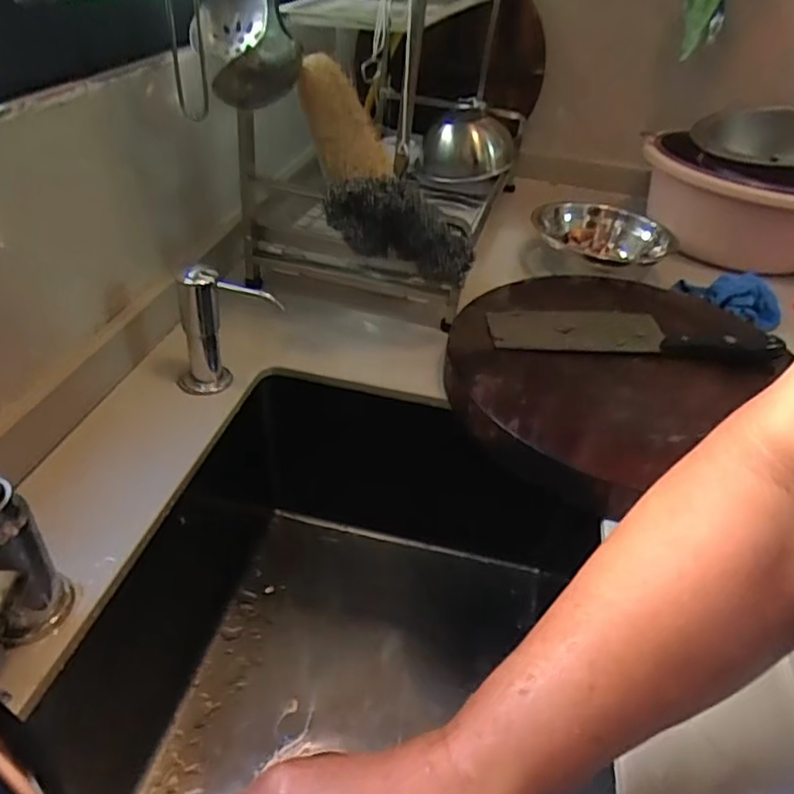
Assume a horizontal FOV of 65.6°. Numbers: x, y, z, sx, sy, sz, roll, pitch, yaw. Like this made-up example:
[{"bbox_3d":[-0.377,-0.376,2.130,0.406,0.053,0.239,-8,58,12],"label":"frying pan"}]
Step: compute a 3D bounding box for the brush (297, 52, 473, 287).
[{"bbox_3d":[-0.028,-0.197,0.587,0.241,0.072,0.114,55,43,-8],"label":"brush"}]

